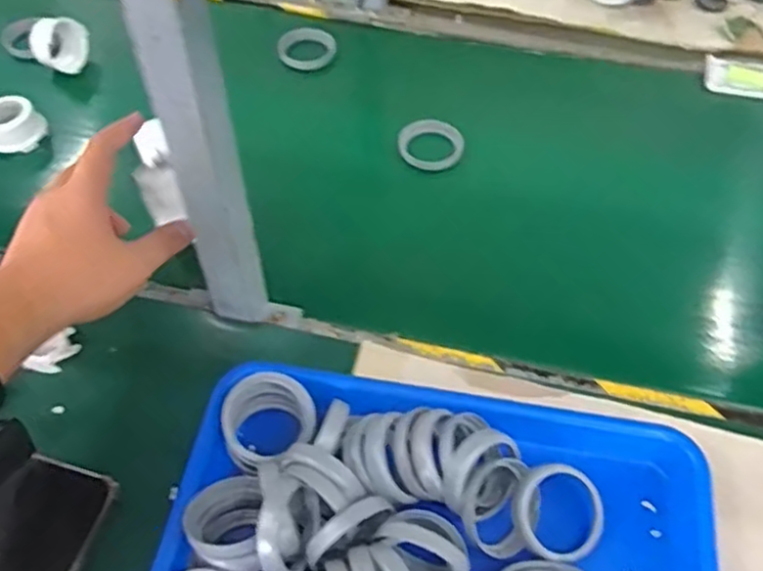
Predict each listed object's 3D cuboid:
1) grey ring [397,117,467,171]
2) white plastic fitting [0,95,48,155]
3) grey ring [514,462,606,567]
[{"bbox_3d":[0.047,-0.136,0.677,0.061,0.009,0.067,1,53,-1],"label":"grey ring"},{"bbox_3d":[-0.351,-0.152,0.667,0.046,0.033,0.048,29,58,19],"label":"white plastic fitting"},{"bbox_3d":[0.109,0.140,0.433,0.052,0.010,0.057,1,76,-5],"label":"grey ring"}]

